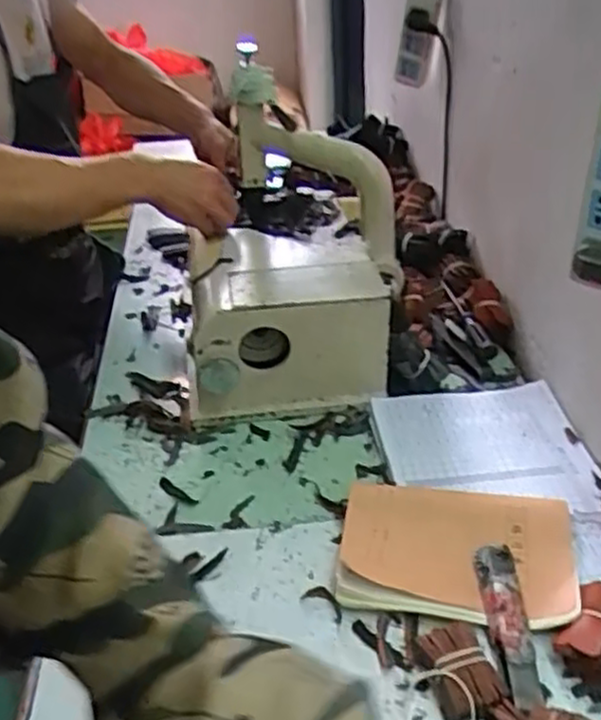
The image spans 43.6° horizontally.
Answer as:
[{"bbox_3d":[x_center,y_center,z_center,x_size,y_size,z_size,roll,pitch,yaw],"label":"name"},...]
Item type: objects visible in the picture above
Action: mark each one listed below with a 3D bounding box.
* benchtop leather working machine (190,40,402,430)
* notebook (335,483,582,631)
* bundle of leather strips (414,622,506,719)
[{"bbox_3d":[-0.019,-0.129,0.916,0.271,0.312,0.280,-2,34,2],"label":"benchtop leather working machine"},{"bbox_3d":[0.140,0.169,0.676,0.203,0.024,0.138,2,34,9],"label":"notebook"},{"bbox_3d":[0.121,0.235,0.578,0.046,0.027,0.076,-9,34,-8],"label":"bundle of leather strips"}]

